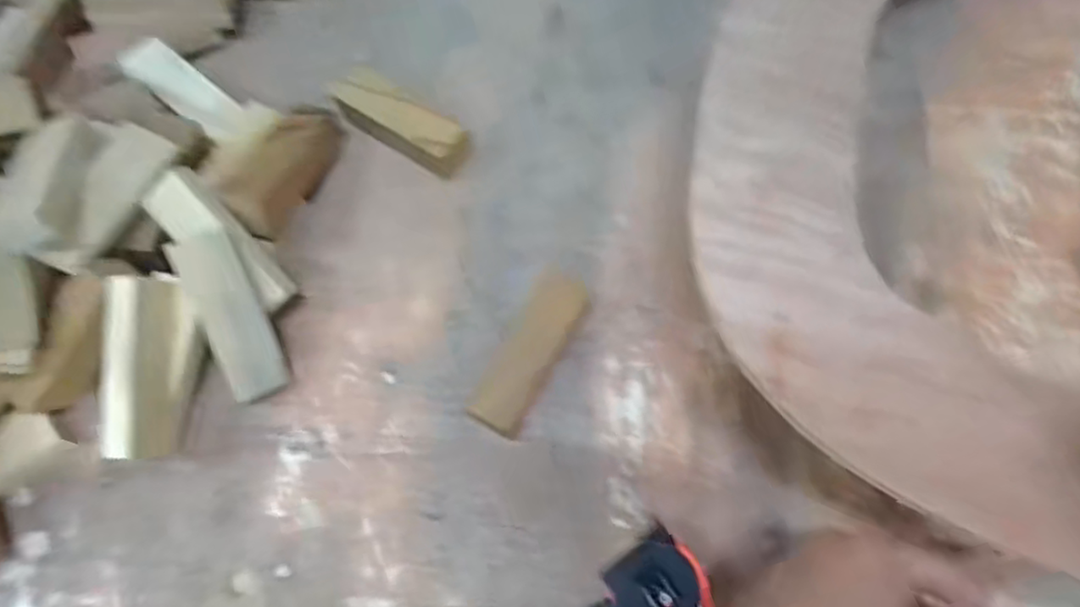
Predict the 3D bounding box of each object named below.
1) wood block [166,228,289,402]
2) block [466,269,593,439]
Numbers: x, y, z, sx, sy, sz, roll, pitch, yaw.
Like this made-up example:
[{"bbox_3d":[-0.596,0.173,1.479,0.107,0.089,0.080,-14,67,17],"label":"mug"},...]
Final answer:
[{"bbox_3d":[-0.233,0.009,0.496,0.041,0.027,0.129,-22,97,-6],"label":"wood block"},{"bbox_3d":[-0.005,0.037,0.516,0.042,0.021,0.138,26,71,13],"label":"block"}]

